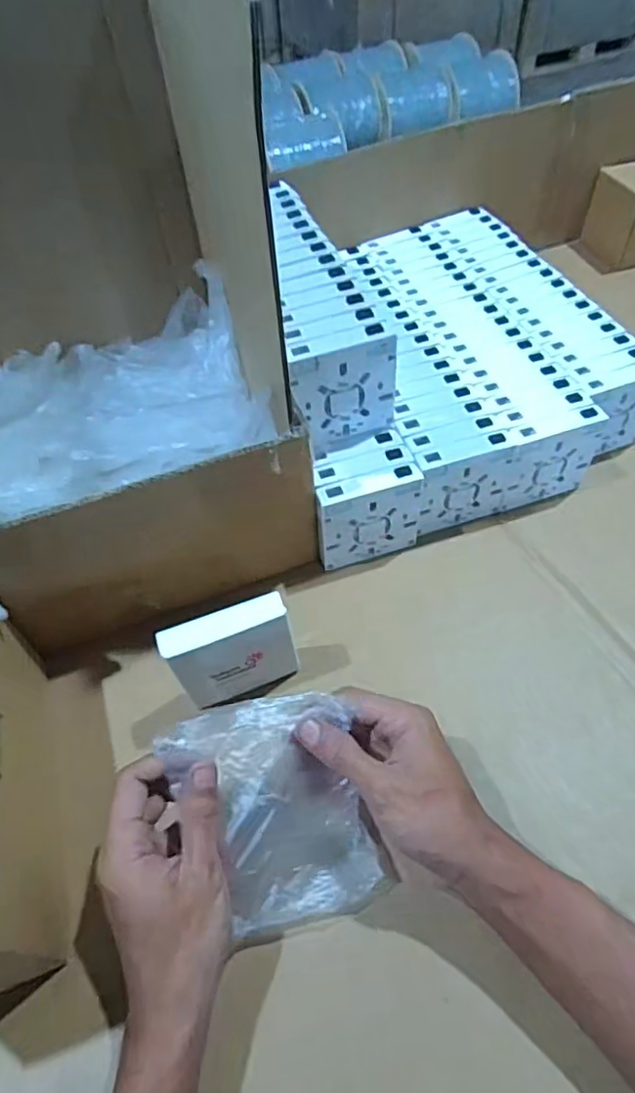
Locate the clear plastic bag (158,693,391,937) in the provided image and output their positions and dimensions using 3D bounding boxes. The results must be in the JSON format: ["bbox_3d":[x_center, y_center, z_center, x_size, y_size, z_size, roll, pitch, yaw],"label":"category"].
[{"bbox_3d":[-0.026,0.160,0.353,0.099,0.020,0.135,-19,89,-18],"label":"clear plastic bag"}]

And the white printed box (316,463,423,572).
[{"bbox_3d":[0.044,-0.023,0.491,0.090,0.084,0.022,-18,54,-10],"label":"white printed box"}]

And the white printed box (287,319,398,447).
[{"bbox_3d":[0.019,-0.124,0.462,0.082,0.088,0.026,-21,55,-12],"label":"white printed box"}]

